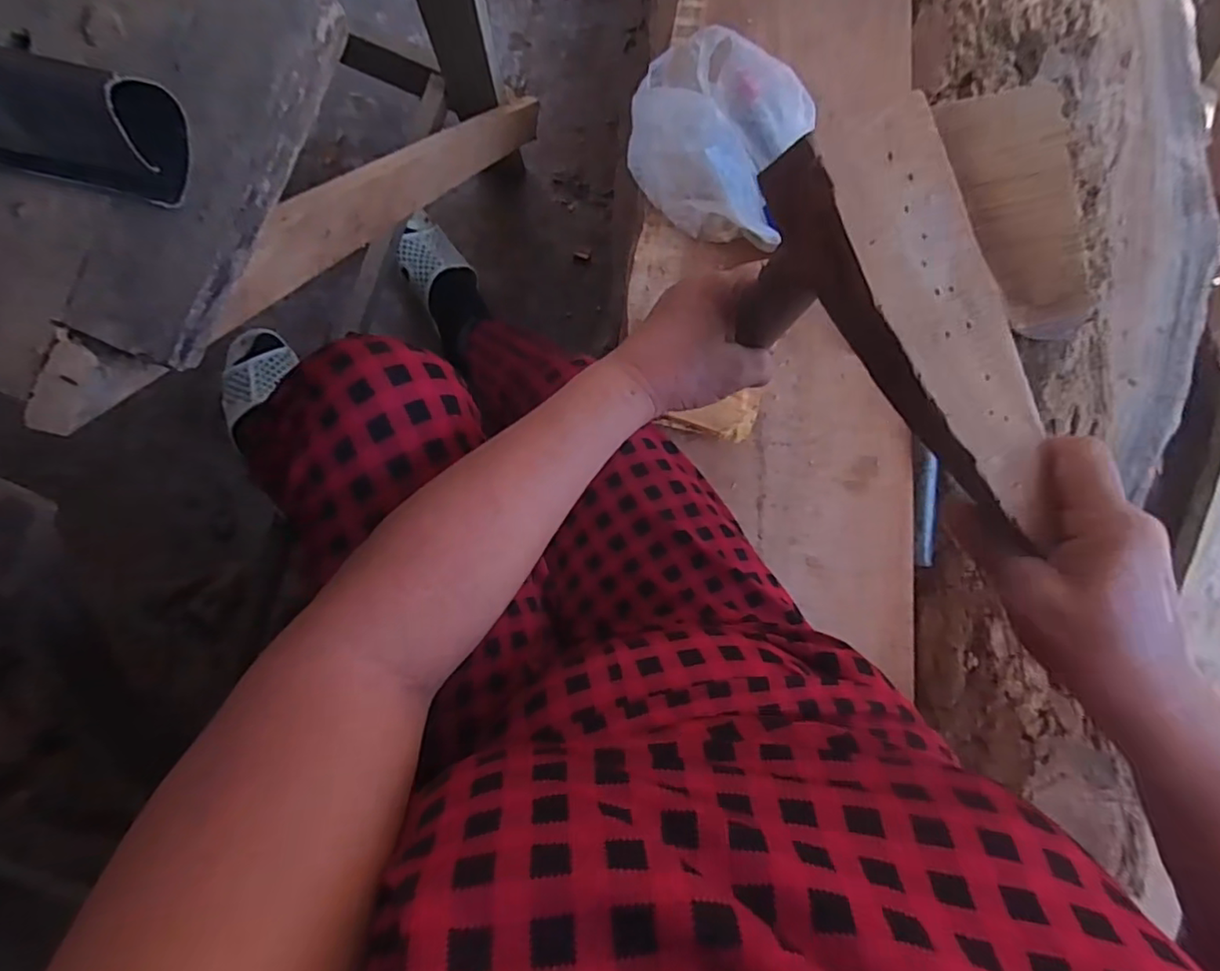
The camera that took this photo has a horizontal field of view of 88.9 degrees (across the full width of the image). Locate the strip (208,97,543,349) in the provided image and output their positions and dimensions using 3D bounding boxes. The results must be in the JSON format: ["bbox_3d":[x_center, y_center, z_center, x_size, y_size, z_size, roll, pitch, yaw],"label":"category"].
[{"bbox_3d":[-0.156,-0.286,0.565,0.019,0.059,0.591,21,41,-2],"label":"strip"}]

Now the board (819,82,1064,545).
[{"bbox_3d":[0.142,-0.064,0.269,0.066,0.030,0.186,-28,99,-4],"label":"board"}]

